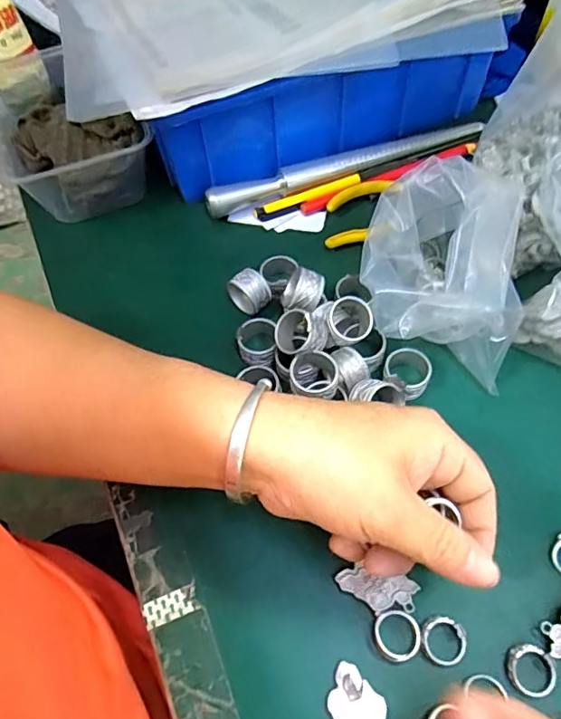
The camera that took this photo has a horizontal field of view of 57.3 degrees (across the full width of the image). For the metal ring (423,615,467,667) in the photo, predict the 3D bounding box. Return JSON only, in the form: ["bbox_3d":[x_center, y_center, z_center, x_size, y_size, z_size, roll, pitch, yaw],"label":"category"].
[{"bbox_3d":[0.077,0.132,0.242,0.020,0.005,0.021,-2,59,3],"label":"metal ring"}]

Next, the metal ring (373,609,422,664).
[{"bbox_3d":[0.055,0.131,0.243,0.022,0.004,0.021,-2,59,3],"label":"metal ring"}]

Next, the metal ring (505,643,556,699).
[{"bbox_3d":[0.115,0.142,0.234,0.021,0.004,0.020,-2,59,3],"label":"metal ring"}]

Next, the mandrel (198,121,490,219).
[{"bbox_3d":[0.051,-0.151,0.405,0.223,0.022,0.013,-18,59,-7],"label":"mandrel"}]

